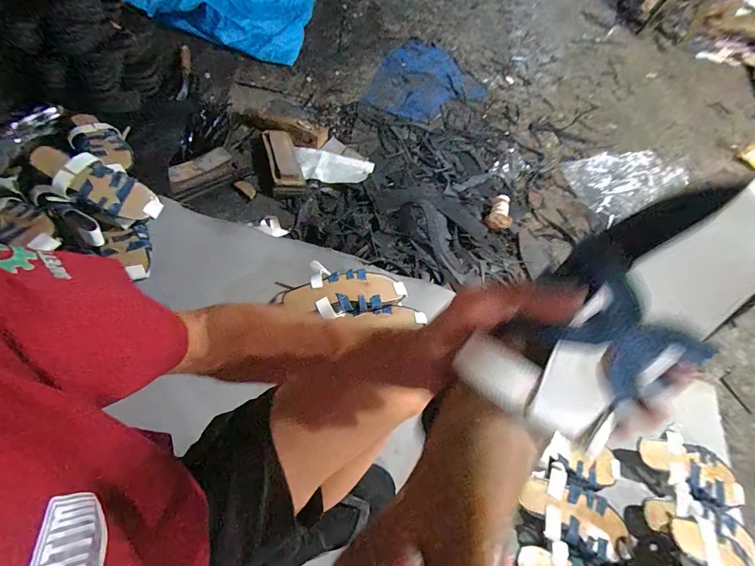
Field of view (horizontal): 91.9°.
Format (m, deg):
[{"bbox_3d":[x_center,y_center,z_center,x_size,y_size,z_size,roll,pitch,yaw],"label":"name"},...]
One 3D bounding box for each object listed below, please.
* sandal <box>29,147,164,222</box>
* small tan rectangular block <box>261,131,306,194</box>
[{"bbox_3d":[-0.579,-0.203,0.762,0.227,0.053,0.089,26,56,-27],"label":"sandal"},{"bbox_3d":[-0.279,-0.352,1.063,0.094,0.072,0.227,-15,62,-15],"label":"small tan rectangular block"}]

